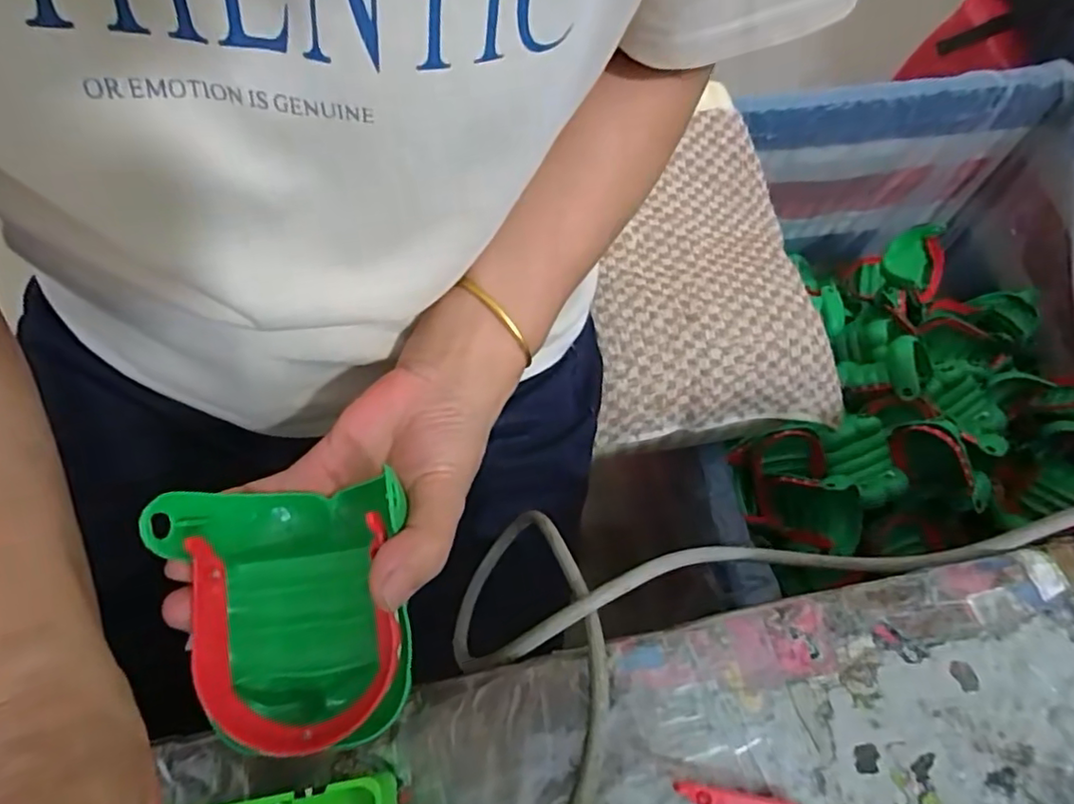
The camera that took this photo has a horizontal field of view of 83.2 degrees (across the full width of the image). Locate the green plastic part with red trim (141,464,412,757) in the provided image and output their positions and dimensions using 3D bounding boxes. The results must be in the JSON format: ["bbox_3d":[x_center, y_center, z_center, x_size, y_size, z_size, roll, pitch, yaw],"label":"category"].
[{"bbox_3d":[-0.092,0.077,0.232,0.080,0.047,0.100,-11,66,-3],"label":"green plastic part with red trim"}]

